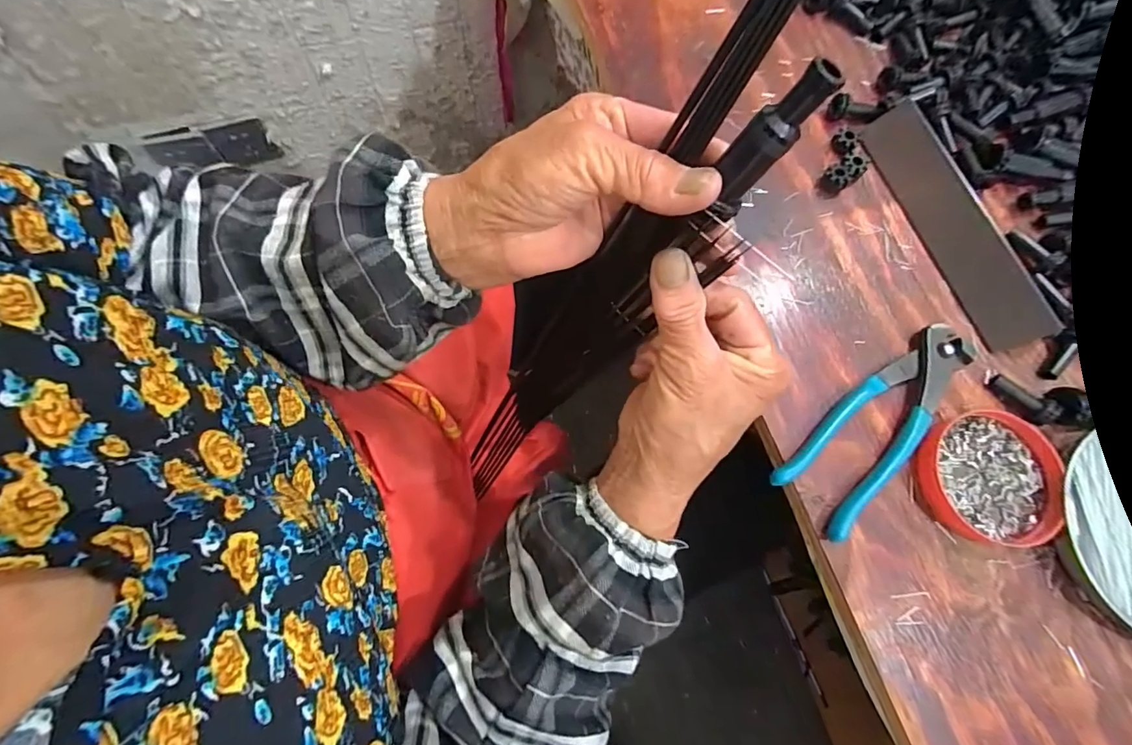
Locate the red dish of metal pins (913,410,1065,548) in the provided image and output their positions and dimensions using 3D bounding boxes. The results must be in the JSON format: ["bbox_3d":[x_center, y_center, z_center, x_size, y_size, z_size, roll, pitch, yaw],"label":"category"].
[{"bbox_3d":[0.260,0.065,0.304,0.079,0.015,0.076,1,74,-3],"label":"red dish of metal pins"}]

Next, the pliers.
[{"bbox_3d":[0.201,0.030,0.315,0.161,0.014,0.050,-40,80,-13],"label":"pliers"}]

